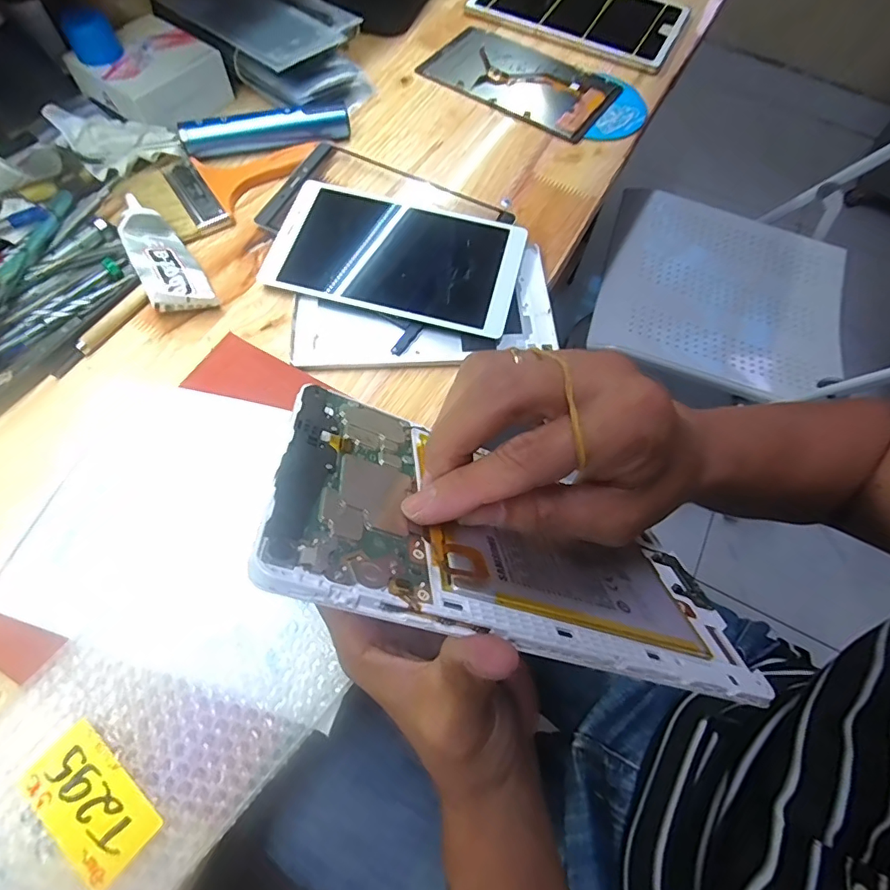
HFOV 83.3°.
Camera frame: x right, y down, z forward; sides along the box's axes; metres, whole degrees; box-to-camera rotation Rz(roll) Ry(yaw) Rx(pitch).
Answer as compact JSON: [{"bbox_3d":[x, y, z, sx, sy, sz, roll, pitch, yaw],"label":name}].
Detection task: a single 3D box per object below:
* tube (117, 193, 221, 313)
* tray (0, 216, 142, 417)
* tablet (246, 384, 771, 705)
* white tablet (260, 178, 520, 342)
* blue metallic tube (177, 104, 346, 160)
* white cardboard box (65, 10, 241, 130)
[{"bbox_3d":[-0.232,-0.157,0.411,0.048,0.016,0.117,-21,77,-35],"label":"tube"},{"bbox_3d":[-0.315,-0.109,0.380,0.101,0.037,0.172,35,69,12],"label":"tray"},{"bbox_3d":[0.031,0.037,0.209,0.201,0.007,0.114,21,27,-18],"label":"tablet"},{"bbox_3d":[-0.039,-0.164,0.431,0.204,0.013,0.122,15,66,4],"label":"white tablet"},{"bbox_3d":[-0.170,-0.303,0.480,0.153,0.031,0.022,-16,68,-9],"label":"blue metallic tube"},{"bbox_3d":[-0.288,-0.363,0.494,0.106,0.047,0.105,33,69,12],"label":"white cardboard box"}]

